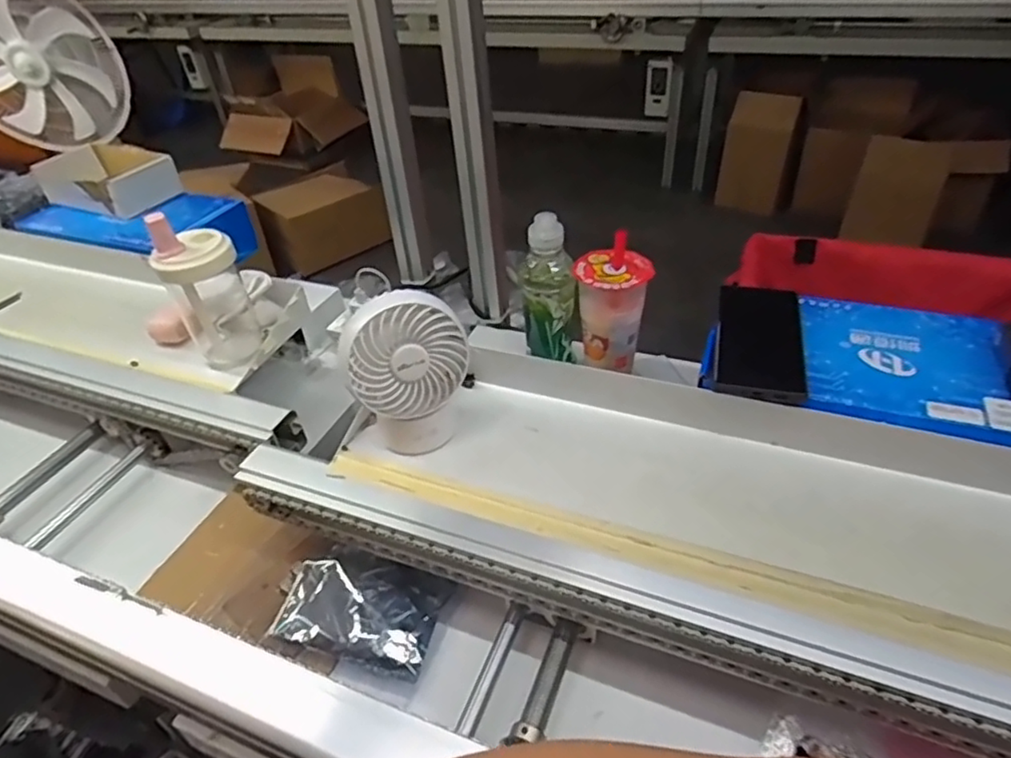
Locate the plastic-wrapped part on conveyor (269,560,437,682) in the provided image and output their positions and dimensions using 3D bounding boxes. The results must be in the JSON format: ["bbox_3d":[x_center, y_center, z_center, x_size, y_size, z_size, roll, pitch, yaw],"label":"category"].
[{"bbox_3d":[-0.134,0.217,0.590,0.140,0.029,0.089,8,42,15],"label":"plastic-wrapped part on conveyor"}]

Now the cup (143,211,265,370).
[{"bbox_3d":[-0.338,-0.106,0.714,0.077,0.187,0.074,-3,40,3],"label":"cup"}]

